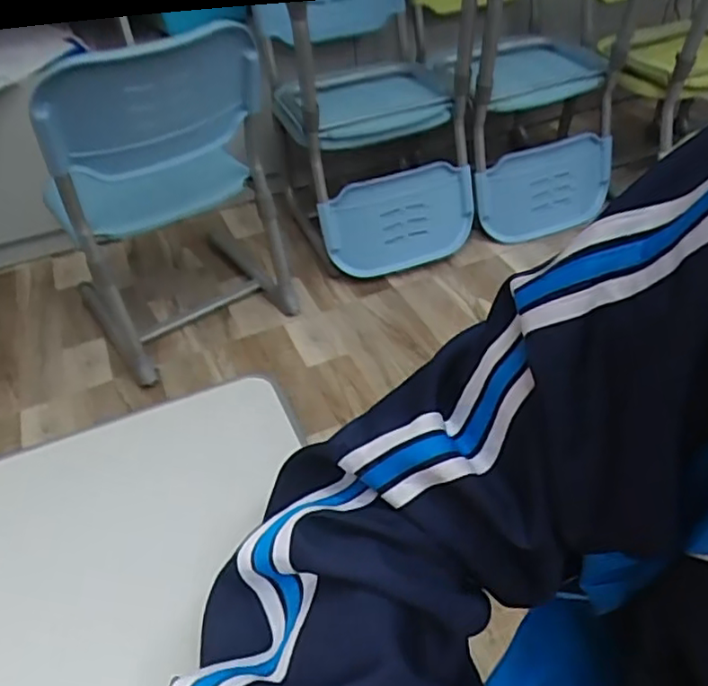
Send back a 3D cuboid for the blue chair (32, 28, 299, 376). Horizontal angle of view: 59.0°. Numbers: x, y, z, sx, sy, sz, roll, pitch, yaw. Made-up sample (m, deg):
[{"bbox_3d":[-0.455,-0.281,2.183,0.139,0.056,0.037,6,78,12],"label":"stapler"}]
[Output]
[{"bbox_3d":[-0.408,-0.335,1.354,0.449,0.659,0.424,-26,46,-21],"label":"blue chair"}]

